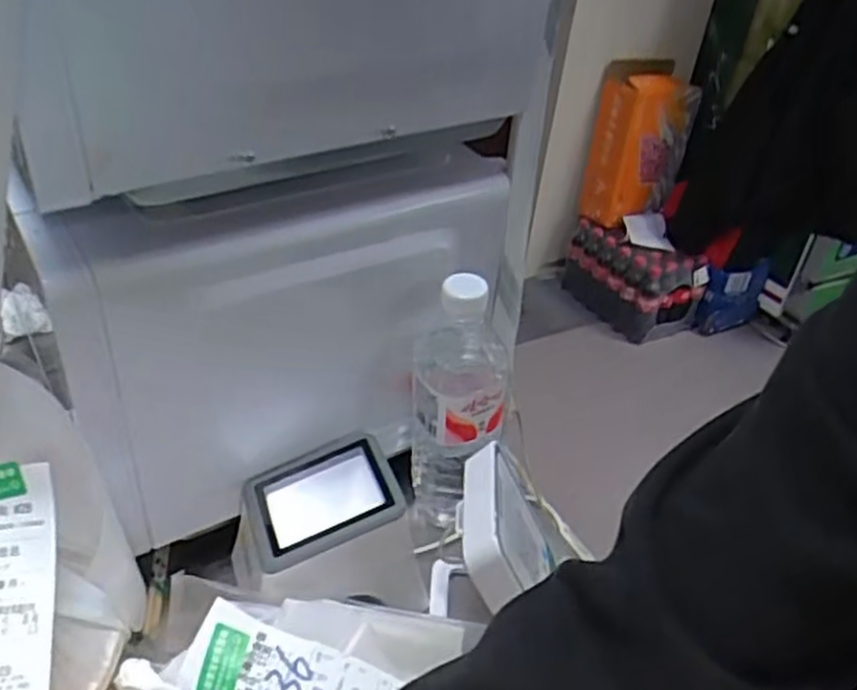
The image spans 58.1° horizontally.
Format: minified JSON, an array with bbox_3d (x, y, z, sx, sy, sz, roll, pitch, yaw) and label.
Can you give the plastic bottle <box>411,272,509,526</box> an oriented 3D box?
[{"bbox_3d":[0.024,0.041,0.600,0.070,0.223,0.084,10,36,4],"label":"plastic bottle"}]

